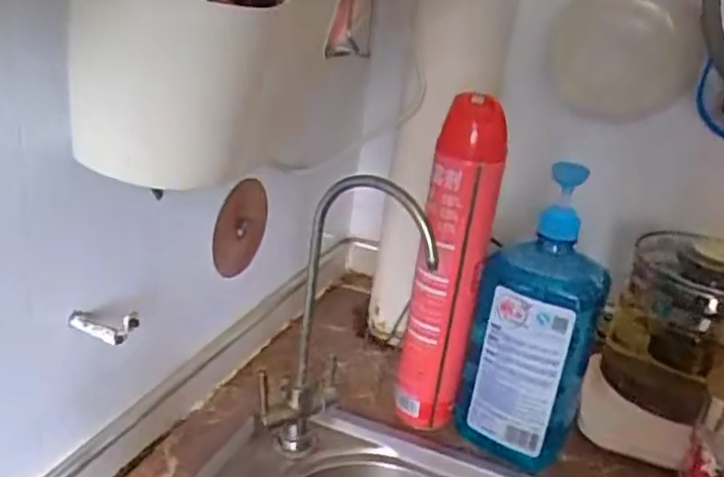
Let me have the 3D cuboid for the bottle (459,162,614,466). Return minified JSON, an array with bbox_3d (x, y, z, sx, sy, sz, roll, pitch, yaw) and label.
[{"bbox_3d":[0.160,0.074,0.643,0.109,0.277,0.062,13,23,13],"label":"bottle"}]

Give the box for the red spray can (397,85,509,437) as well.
[{"bbox_3d":[0.082,0.038,0.664,0.062,0.336,0.052,11,23,8],"label":"red spray can"}]

